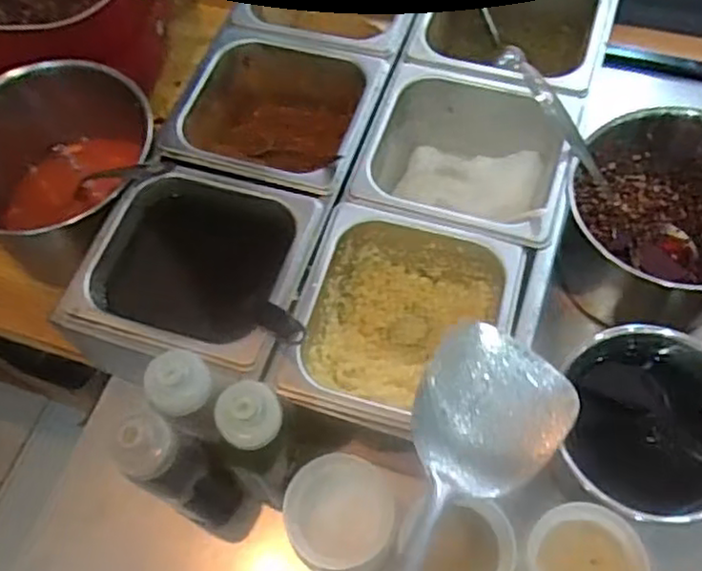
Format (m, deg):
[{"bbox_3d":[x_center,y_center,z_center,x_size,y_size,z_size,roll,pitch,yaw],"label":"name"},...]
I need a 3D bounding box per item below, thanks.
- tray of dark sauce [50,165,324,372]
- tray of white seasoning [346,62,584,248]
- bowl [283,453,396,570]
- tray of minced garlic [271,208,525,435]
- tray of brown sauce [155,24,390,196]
[{"bbox_3d":[-0.125,-0.003,0.607,0.172,0.103,0.165,16,64,11],"label":"tray of dark sauce"},{"bbox_3d":[0.102,-0.098,0.645,0.172,0.103,0.160,18,65,11],"label":"tray of white seasoning"},{"bbox_3d":[-0.006,0.183,0.542,0.080,0.070,0.092,3,63,4],"label":"bowl"},{"bbox_3d":[0.043,0.038,0.562,0.159,0.089,0.171,14,64,10],"label":"tray of minced garlic"},{"bbox_3d":[-0.070,-0.148,0.678,0.180,0.095,0.167,17,65,11],"label":"tray of brown sauce"}]

